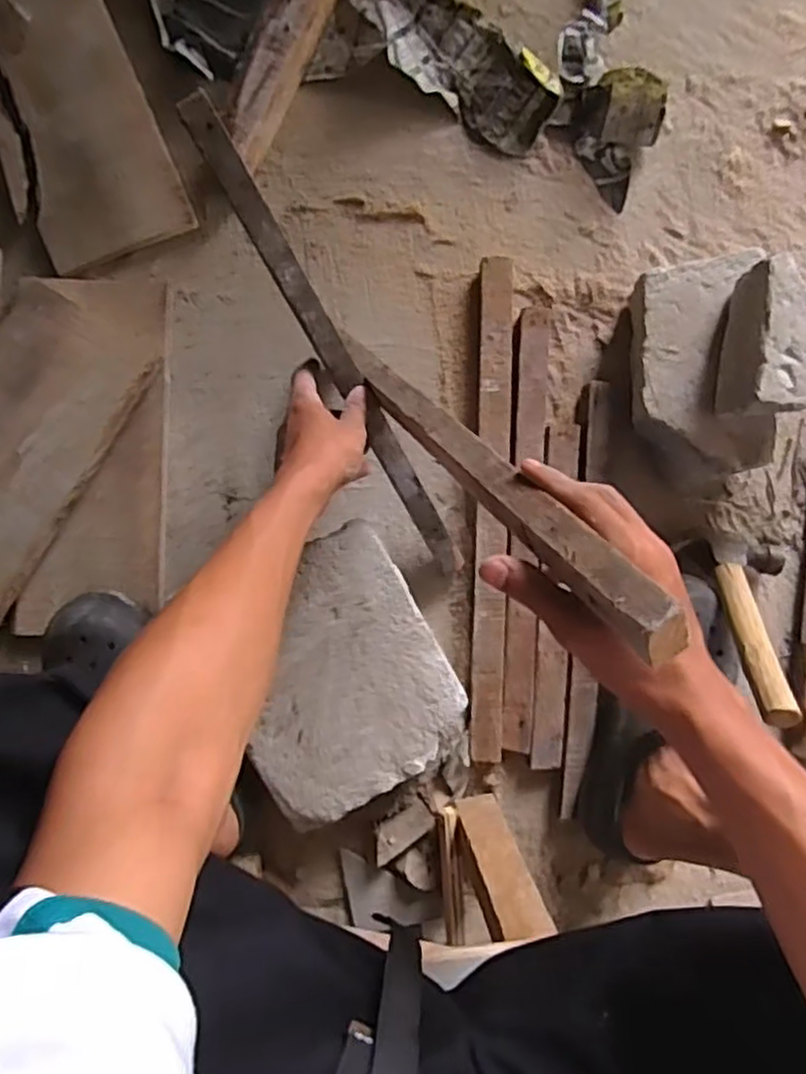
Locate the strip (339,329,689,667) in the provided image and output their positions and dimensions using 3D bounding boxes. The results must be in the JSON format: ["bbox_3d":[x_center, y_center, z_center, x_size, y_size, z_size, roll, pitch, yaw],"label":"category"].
[{"bbox_3d":[0.035,-0.058,0.469,0.029,0.420,0.028,-34,129,-2],"label":"strip"}]

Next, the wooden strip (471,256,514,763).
[{"bbox_3d":[0.089,-0.031,0.693,0.033,0.027,0.494,2,88,-2],"label":"wooden strip"}]

